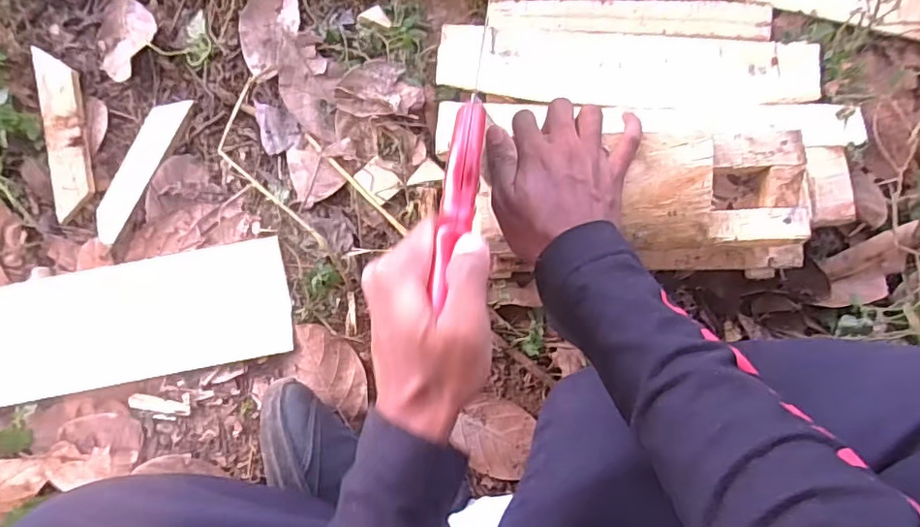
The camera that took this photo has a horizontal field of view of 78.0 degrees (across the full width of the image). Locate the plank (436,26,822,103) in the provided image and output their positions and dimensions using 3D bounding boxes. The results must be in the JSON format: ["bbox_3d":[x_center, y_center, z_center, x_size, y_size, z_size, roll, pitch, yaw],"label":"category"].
[{"bbox_3d":[0.156,-0.183,0.533,0.345,0.019,0.062,2,84,1],"label":"plank"}]

